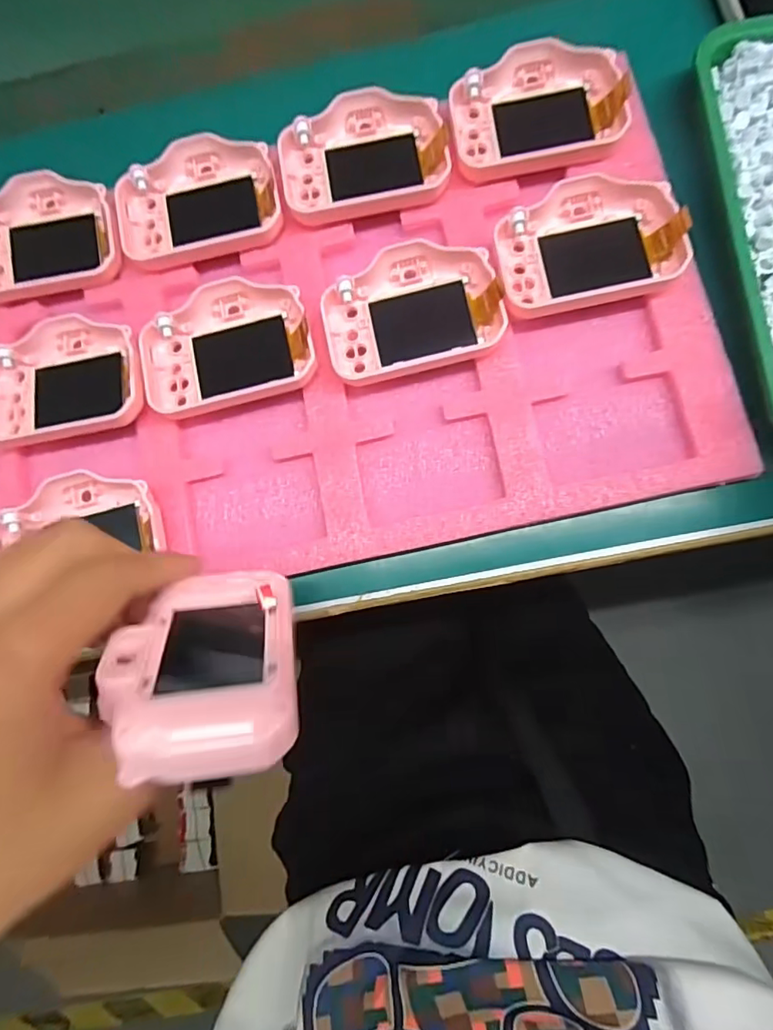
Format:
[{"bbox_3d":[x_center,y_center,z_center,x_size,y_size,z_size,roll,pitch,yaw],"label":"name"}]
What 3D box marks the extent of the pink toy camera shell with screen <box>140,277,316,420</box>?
[{"bbox_3d":[-0.079,-0.085,0.262,0.081,0.014,0.059,-11,81,4],"label":"pink toy camera shell with screen"}]

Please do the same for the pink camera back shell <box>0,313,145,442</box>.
[{"bbox_3d":[-0.162,-0.069,0.266,0.085,0.017,0.060,-6,82,5],"label":"pink camera back shell"}]

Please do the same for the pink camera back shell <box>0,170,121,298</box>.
[{"bbox_3d":[-0.185,-0.148,0.279,0.083,0.014,0.059,-8,82,4],"label":"pink camera back shell"}]

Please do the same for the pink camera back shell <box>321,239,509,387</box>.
[{"bbox_3d":[0.011,-0.099,0.255,0.082,0.015,0.058,-13,81,4],"label":"pink camera back shell"}]

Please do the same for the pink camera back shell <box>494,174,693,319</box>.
[{"bbox_3d":[0.096,-0.129,0.250,0.080,0.015,0.059,-8,82,4],"label":"pink camera back shell"}]

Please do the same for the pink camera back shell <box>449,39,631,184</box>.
[{"bbox_3d":[0.075,-0.204,0.263,0.081,0.011,0.060,-5,82,5],"label":"pink camera back shell"}]

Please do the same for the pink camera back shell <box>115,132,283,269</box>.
[{"bbox_3d":[-0.098,-0.166,0.274,0.084,0.012,0.058,-12,81,4],"label":"pink camera back shell"}]

